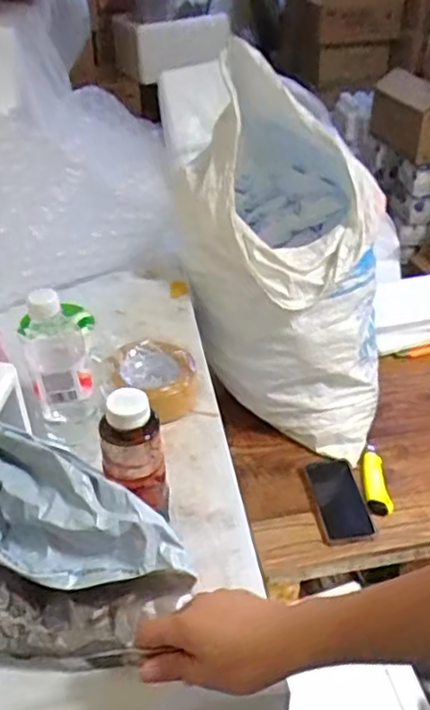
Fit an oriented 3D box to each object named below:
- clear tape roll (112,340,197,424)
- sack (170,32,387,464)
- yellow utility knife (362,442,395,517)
[{"bbox_3d":[-0.074,0.035,0.871,0.110,0.068,0.100,-1,38,1],"label":"clear tape roll"},{"bbox_3d":[0.129,-0.155,1.164,0.328,0.580,0.347,6,38,9],"label":"sack"},{"bbox_3d":[0.268,0.208,1.130,0.040,0.015,0.151,0,38,2],"label":"yellow utility knife"}]

